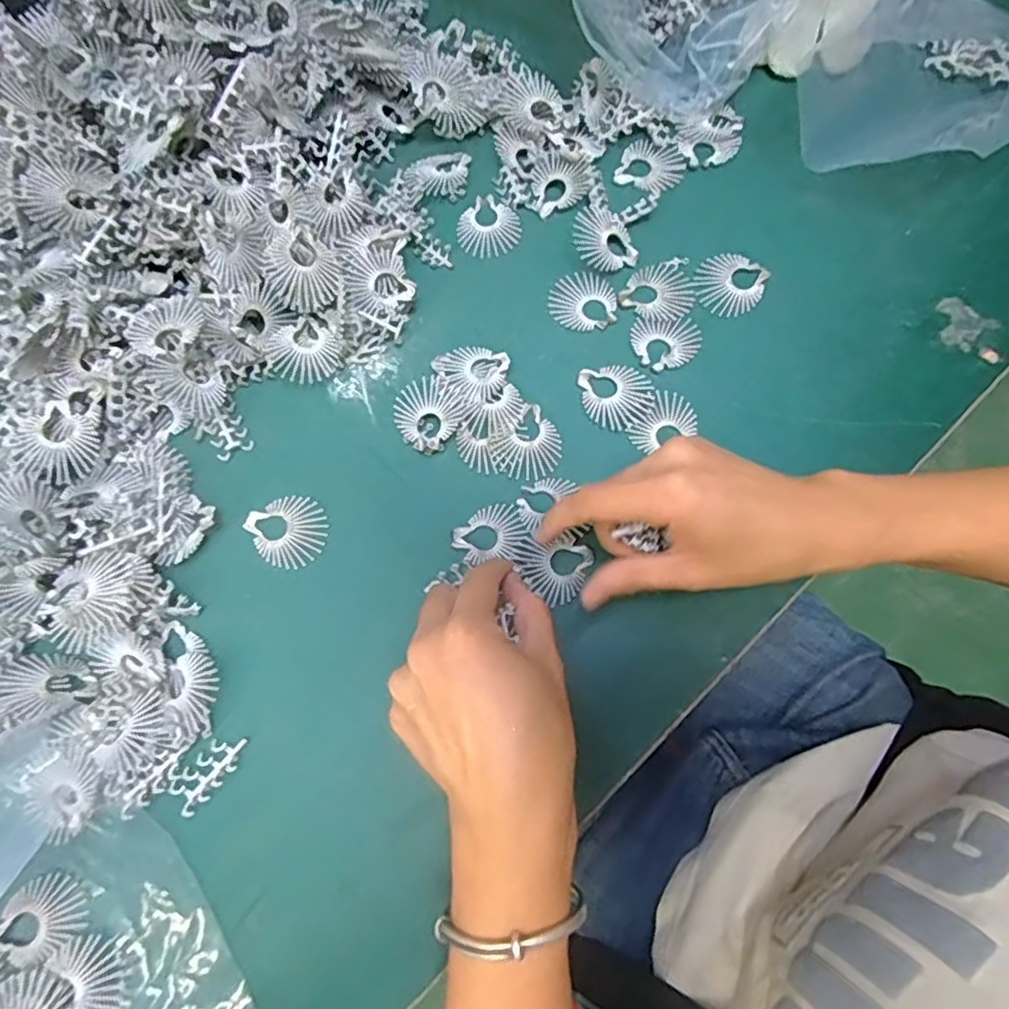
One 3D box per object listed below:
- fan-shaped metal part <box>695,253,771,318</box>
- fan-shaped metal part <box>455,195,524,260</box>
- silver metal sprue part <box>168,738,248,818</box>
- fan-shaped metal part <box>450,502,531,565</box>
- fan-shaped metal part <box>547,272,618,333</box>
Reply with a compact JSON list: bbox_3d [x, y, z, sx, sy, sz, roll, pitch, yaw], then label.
[{"bbox_3d":[0.137,-0.134,0.388,0.040,0.004,0.041,0,75,0],"label":"fan-shaped metal part"},{"bbox_3d":[-0.011,-0.177,0.409,0.041,0.004,0.039,0,75,0],"label":"fan-shaped metal part"},{"bbox_3d":[-0.149,0.134,0.321,0.019,0.004,0.040,34,67,19],"label":"silver metal sprue part"},{"bbox_3d":[-0.009,0.017,0.350,0.039,0.004,0.032,-23,73,-3],"label":"fan-shaped metal part"},{"bbox_3d":[0.048,-0.124,0.390,0.042,0.004,0.037,15,75,4],"label":"fan-shaped metal part"}]

